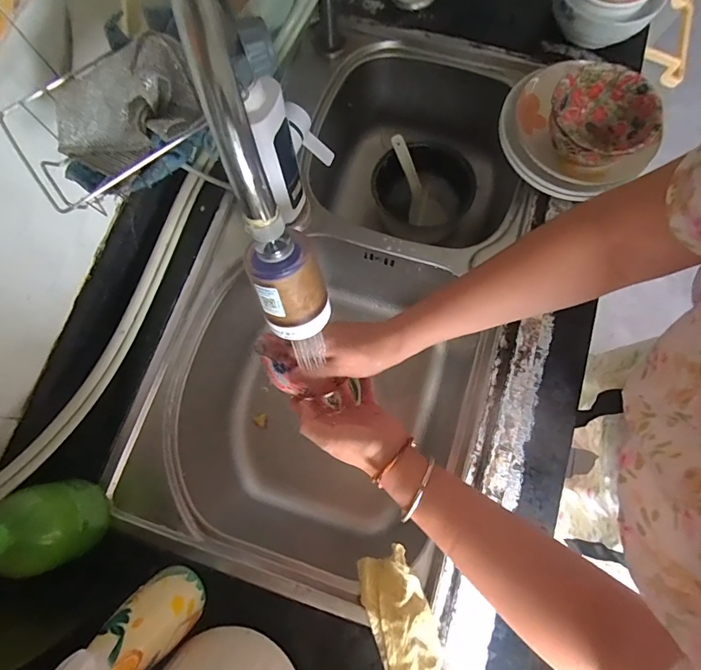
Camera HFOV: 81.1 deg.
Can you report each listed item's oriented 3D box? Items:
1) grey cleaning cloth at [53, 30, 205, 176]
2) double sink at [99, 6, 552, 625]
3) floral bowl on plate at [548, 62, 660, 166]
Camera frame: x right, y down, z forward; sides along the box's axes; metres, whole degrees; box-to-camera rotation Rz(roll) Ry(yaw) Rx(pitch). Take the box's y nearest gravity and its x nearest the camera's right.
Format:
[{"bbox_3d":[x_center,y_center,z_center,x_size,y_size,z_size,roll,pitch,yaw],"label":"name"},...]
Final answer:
[{"bbox_3d":[-0.184,-0.172,0.322,0.134,0.048,0.072,-10,75,26],"label":"grey cleaning cloth"},{"bbox_3d":[0.017,-0.065,0.639,0.418,0.230,0.774,20,78,6],"label":"double sink"},{"bbox_3d":[0.295,-0.253,0.489,0.113,0.051,0.112,0,76,2],"label":"floral bowl on plate"}]

